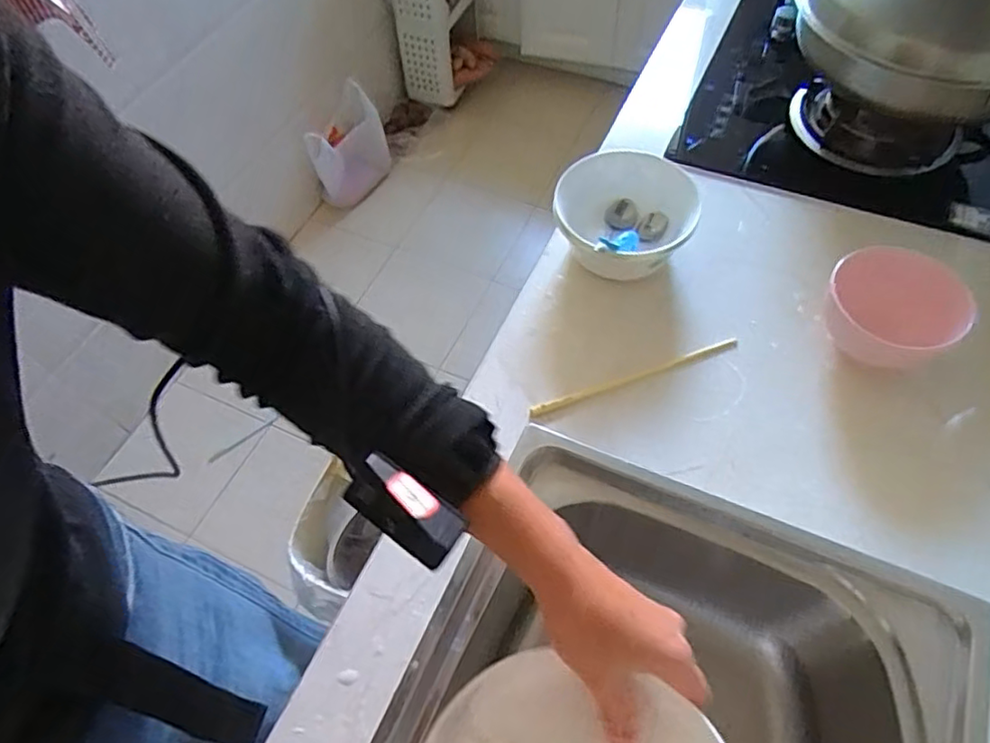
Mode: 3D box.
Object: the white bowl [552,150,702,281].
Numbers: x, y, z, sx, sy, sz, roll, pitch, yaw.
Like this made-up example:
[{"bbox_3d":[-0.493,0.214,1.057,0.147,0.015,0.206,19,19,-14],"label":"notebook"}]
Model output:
[{"bbox_3d":[0.145,-0.172,0.725,0.148,0.080,0.157,-2,59,3],"label":"white bowl"}]

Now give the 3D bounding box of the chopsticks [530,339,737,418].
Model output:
[{"bbox_3d":[0.148,0.006,0.667,0.236,0.010,0.011,-18,59,-6],"label":"chopsticks"}]

